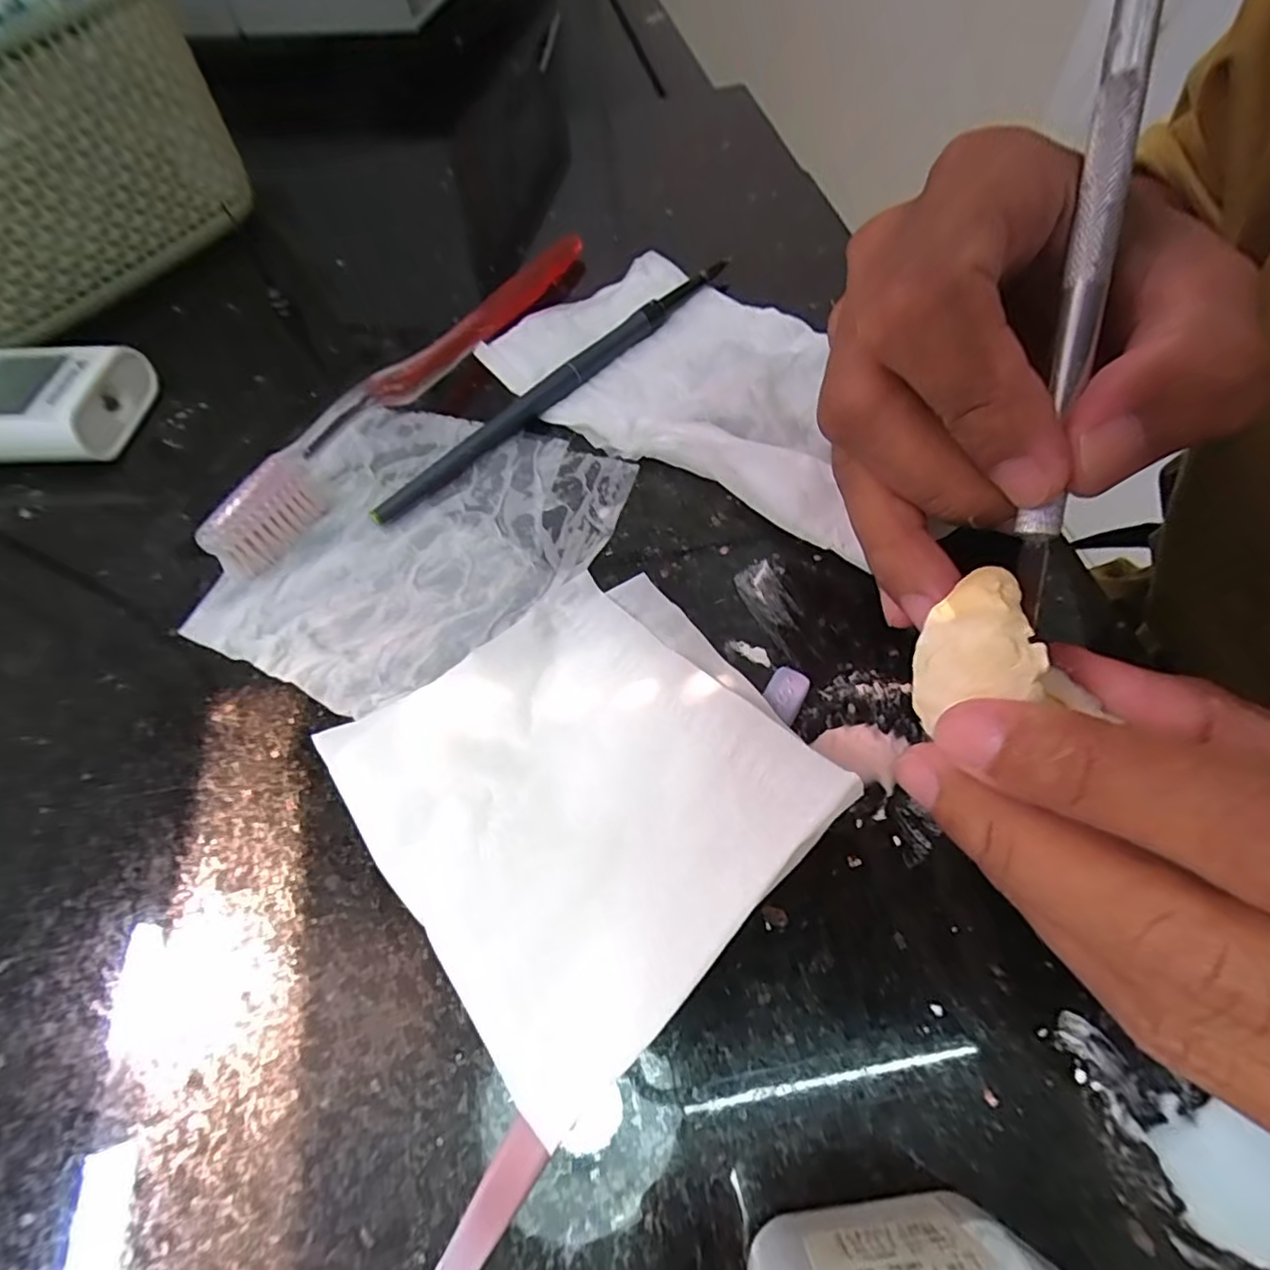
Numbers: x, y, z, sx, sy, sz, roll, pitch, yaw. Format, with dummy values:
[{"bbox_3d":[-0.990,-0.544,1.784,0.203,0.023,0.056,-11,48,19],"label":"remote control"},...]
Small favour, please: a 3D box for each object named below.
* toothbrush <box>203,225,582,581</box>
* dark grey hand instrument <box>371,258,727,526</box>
[{"bbox_3d":[-0.073,-0.093,0.208,0.009,0.024,0.183,26,66,18],"label":"toothbrush"},{"bbox_3d":[-0.024,-0.089,0.210,0.160,0.004,0.009,-43,107,-18],"label":"dark grey hand instrument"}]

